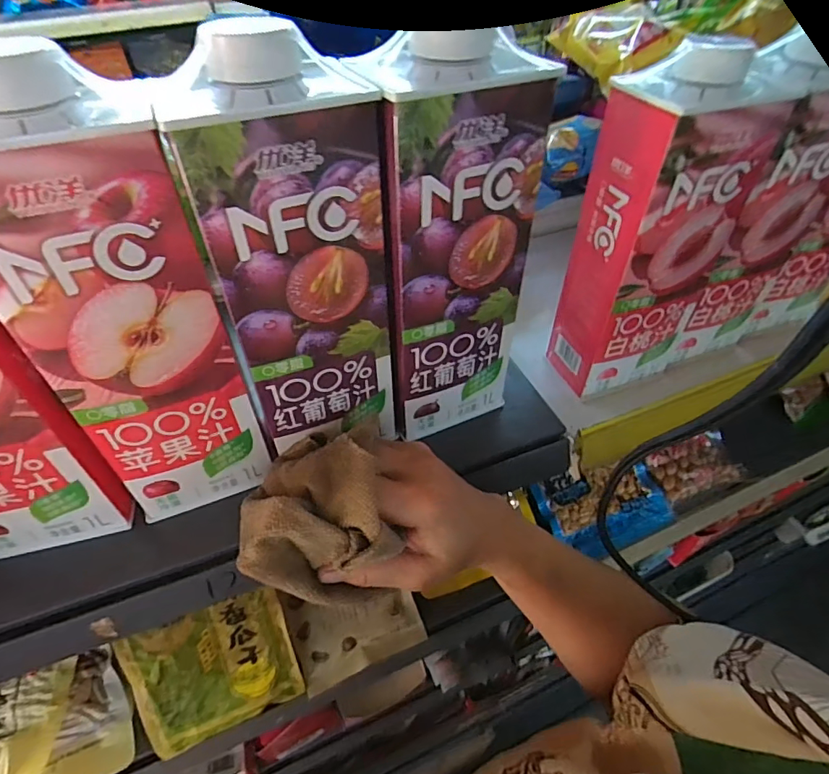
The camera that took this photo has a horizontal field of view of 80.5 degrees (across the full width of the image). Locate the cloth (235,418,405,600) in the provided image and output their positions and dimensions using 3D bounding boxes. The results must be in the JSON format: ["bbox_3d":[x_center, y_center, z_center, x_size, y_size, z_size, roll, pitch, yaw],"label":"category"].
[{"bbox_3d":[-0.060,0.067,0.287,0.083,0.068,0.101,-9,45,-7],"label":"cloth"}]

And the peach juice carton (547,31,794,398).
[{"bbox_3d":[0.177,-0.109,0.368,0.093,0.244,0.071,-21,48,-18],"label":"peach juice carton"}]

